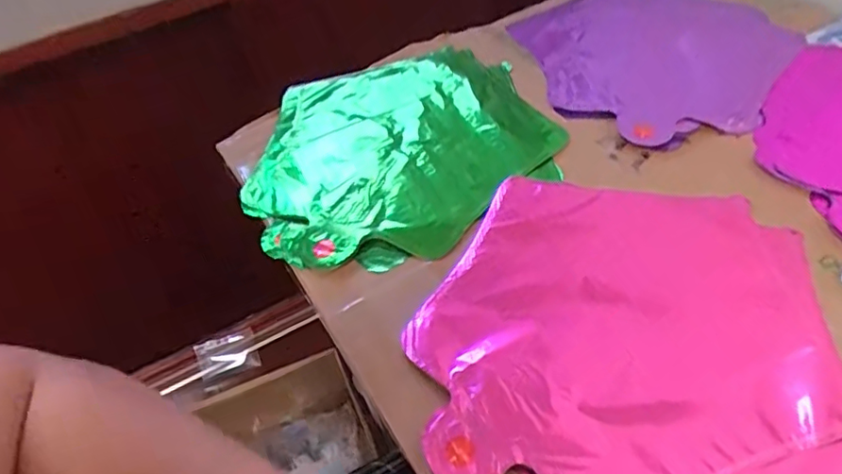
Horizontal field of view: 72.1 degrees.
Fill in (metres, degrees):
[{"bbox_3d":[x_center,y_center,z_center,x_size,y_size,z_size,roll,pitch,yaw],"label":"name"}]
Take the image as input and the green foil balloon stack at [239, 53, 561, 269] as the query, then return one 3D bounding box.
[{"bbox_3d":[-0.021,-0.078,0.481,0.246,0.009,0.239,-19,49,-10],"label":"green foil balloon stack"}]

